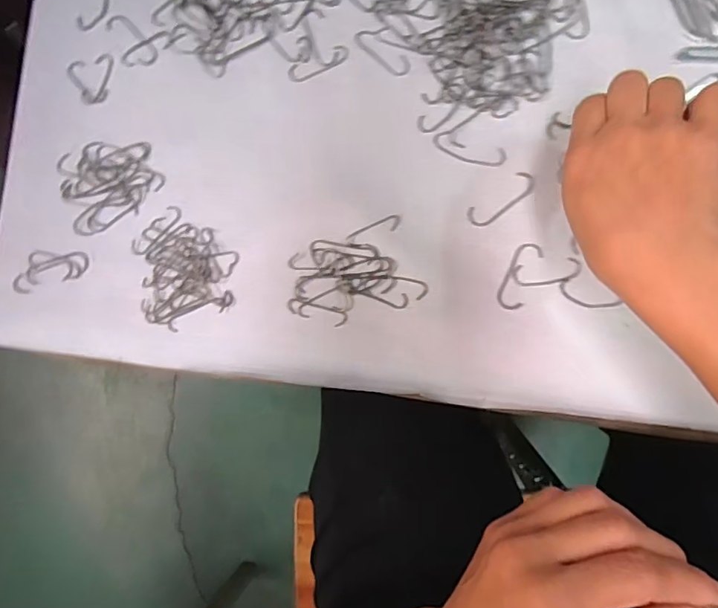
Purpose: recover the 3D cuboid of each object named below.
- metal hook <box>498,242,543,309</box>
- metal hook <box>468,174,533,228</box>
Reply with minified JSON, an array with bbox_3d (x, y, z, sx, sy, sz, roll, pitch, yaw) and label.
[{"bbox_3d":[0.104,-0.018,0.333,0.017,0.004,0.046,24,88,7],"label":"metal hook"},{"bbox_3d":[0.094,-0.068,0.337,0.049,0.004,0.016,-36,83,2],"label":"metal hook"}]

